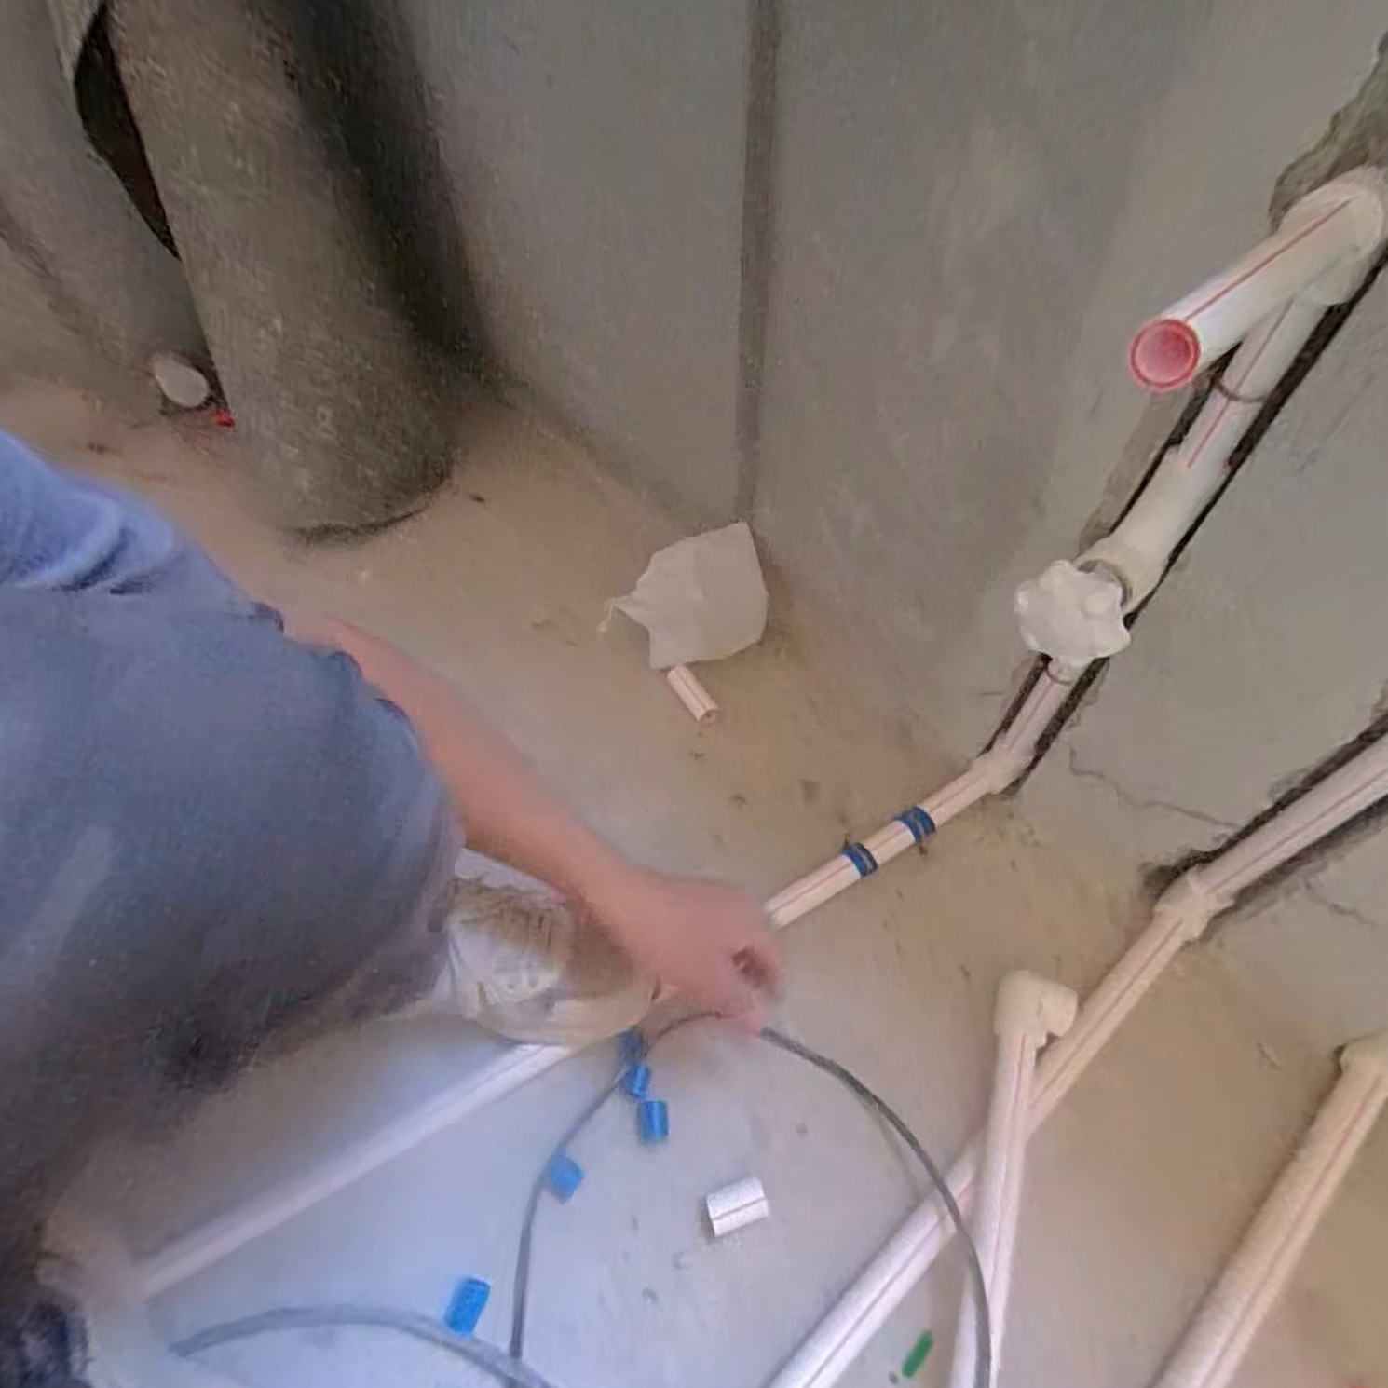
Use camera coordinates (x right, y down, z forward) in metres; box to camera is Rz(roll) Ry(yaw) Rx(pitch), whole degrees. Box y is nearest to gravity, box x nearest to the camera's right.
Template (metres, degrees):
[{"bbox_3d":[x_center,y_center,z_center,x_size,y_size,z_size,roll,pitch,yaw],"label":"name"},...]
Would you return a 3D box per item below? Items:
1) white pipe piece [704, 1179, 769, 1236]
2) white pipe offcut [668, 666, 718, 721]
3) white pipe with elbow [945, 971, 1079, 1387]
[{"bbox_3d":[0.029,0.347,0.505,0.040,0.024,0.024,-14,53,-10],"label":"white pipe piece"},{"bbox_3d":[-0.001,-0.001,0.764,0.023,0.010,0.066,-31,69,-21],"label":"white pipe offcut"},{"bbox_3d":[0.189,0.355,0.470,0.050,0.062,0.352,18,55,15],"label":"white pipe with elbow"}]

